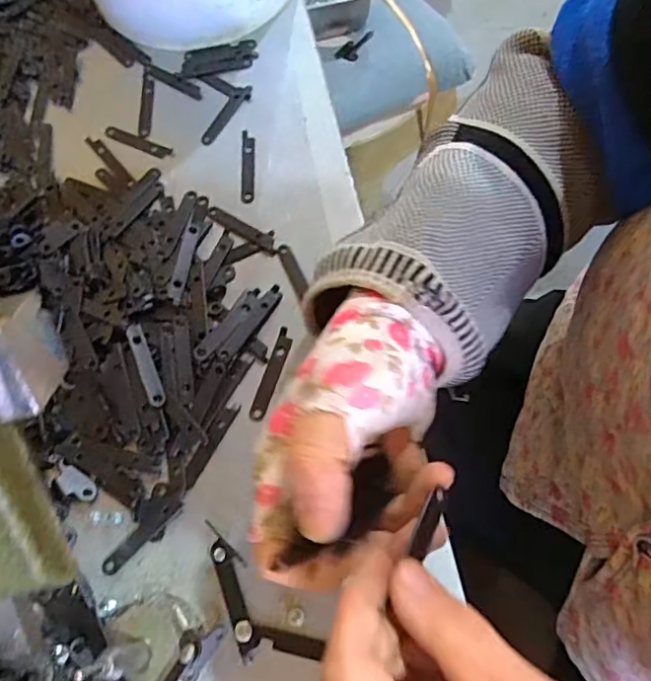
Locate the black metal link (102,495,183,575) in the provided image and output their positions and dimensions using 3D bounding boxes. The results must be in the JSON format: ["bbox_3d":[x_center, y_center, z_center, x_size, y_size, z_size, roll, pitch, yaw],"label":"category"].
[{"bbox_3d":[-0.094,0.097,0.301,0.011,0.004,0.048,41,74,16],"label":"black metal link"}]

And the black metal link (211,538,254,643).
[{"bbox_3d":[-0.045,0.121,0.288,0.009,0.005,0.047,-20,68,-6],"label":"black metal link"}]

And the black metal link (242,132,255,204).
[{"bbox_3d":[-0.050,-0.113,0.382,0.008,0.004,0.055,-3,67,1],"label":"black metal link"}]

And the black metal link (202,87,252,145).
[{"bbox_3d":[-0.067,-0.153,0.402,0.010,0.004,0.053,27,71,12],"label":"black metal link"}]

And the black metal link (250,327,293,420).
[{"bbox_3d":[-0.029,0.018,0.329,0.009,0.004,0.053,16,69,8],"label":"black metal link"}]

